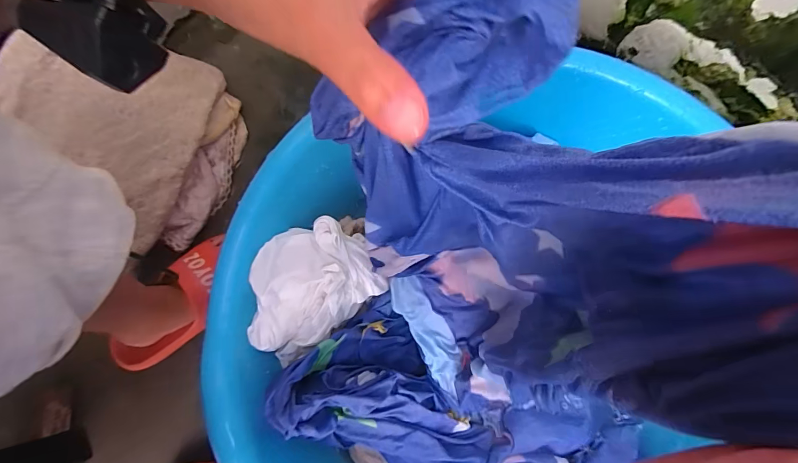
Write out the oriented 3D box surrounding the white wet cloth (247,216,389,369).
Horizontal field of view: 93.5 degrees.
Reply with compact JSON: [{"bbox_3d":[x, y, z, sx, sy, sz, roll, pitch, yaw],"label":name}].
[{"bbox_3d":[-0.095,0.050,0.370,0.137,0.036,0.107,-39,78,-9],"label":"white wet cloth"}]

